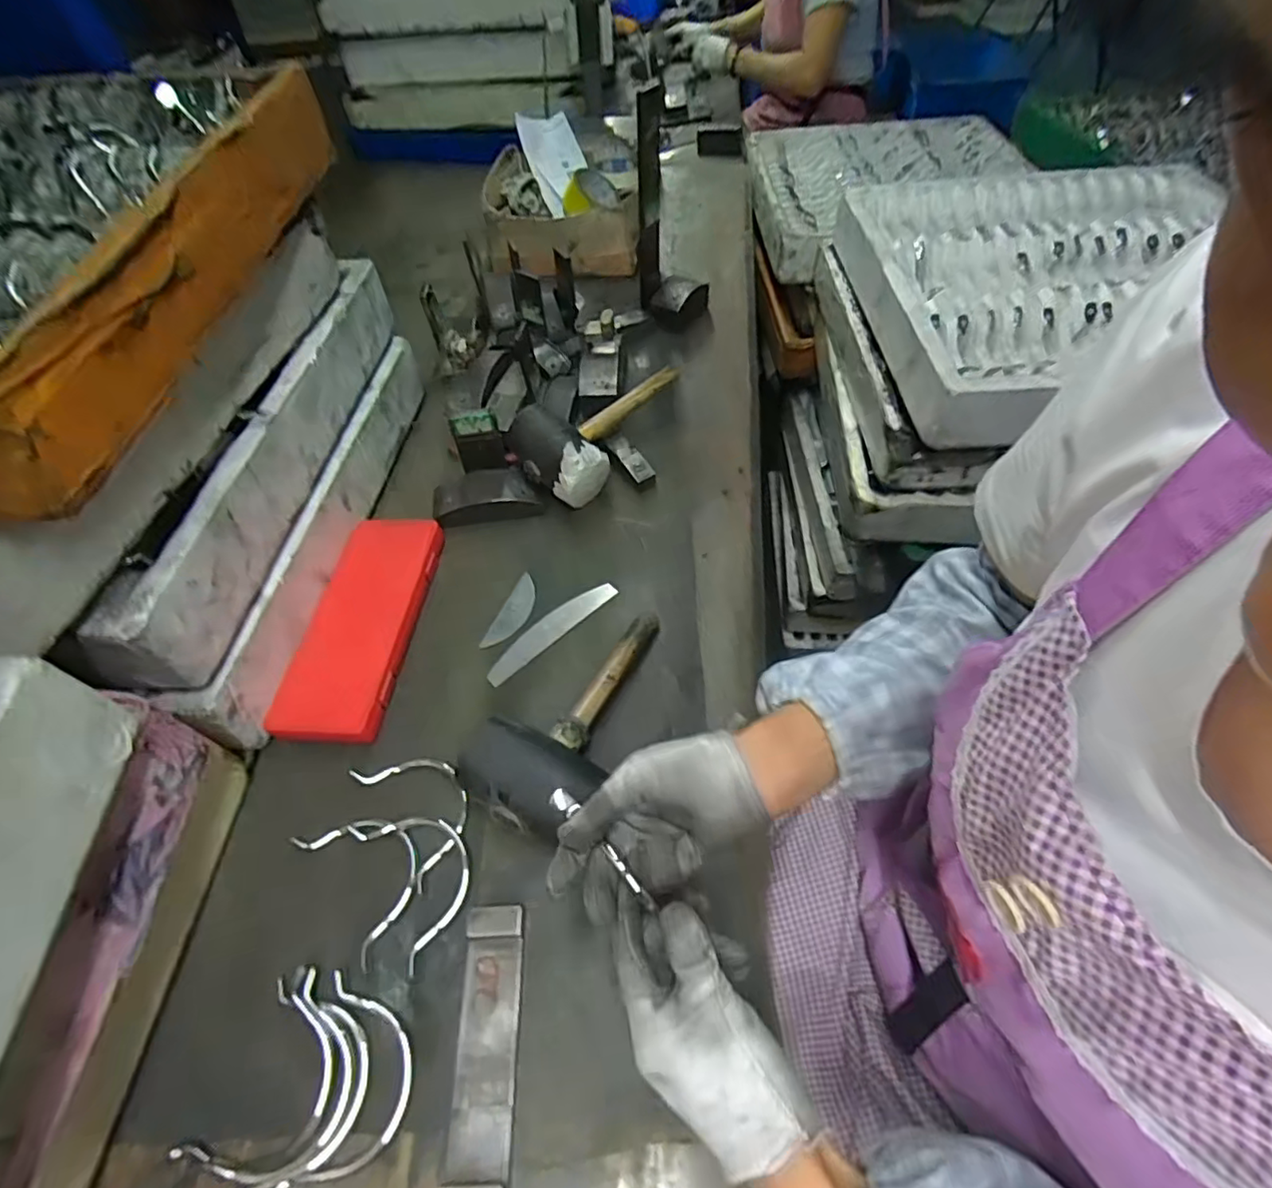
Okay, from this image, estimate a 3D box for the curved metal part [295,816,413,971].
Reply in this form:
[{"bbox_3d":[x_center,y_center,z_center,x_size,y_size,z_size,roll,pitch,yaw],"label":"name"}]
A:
[{"bbox_3d":[-0.212,0.217,0.480,0.069,0.008,0.118,-38,60,-22],"label":"curved metal part"}]

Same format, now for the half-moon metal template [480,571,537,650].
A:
[{"bbox_3d":[-0.127,0.018,0.635,0.028,0.007,0.096,16,56,14],"label":"half-moon metal template"}]

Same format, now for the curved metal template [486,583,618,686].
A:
[{"bbox_3d":[-0.088,0.034,0.620,0.155,0.007,0.034,-37,53,-21],"label":"curved metal template"}]

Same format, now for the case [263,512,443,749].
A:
[{"bbox_3d":[-0.271,0.021,0.604,0.095,0.033,0.248,1,54,4],"label":"case"}]

